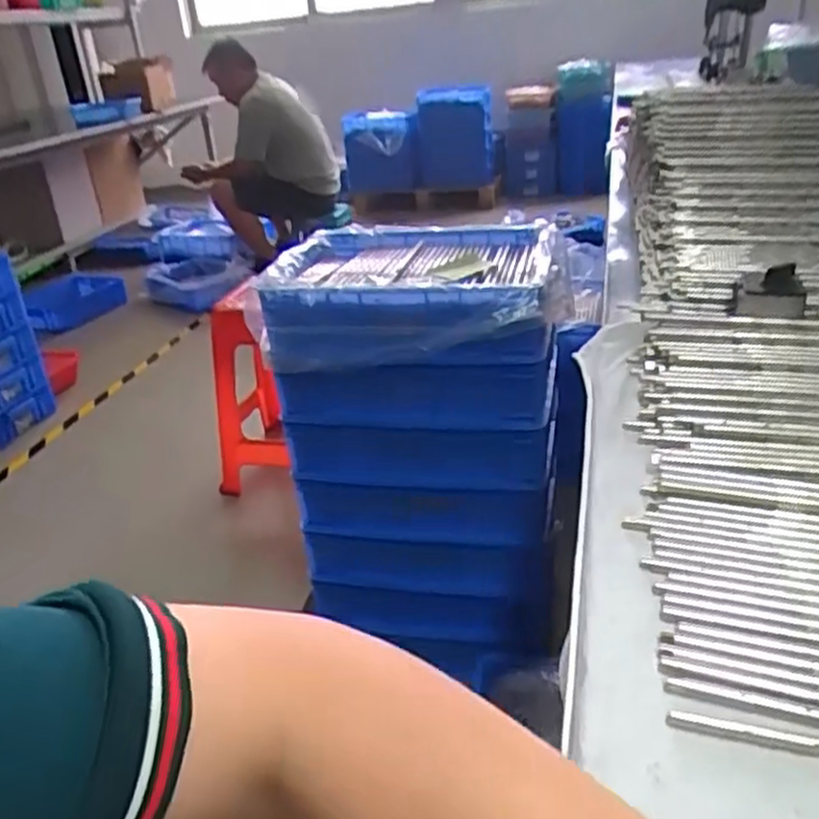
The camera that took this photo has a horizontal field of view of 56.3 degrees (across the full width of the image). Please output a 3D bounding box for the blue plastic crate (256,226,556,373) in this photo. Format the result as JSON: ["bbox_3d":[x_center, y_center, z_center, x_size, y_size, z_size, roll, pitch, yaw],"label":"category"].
[{"bbox_3d":[0.017,-0.178,1.186,0.412,0.125,0.352,3,29,15],"label":"blue plastic crate"}]

